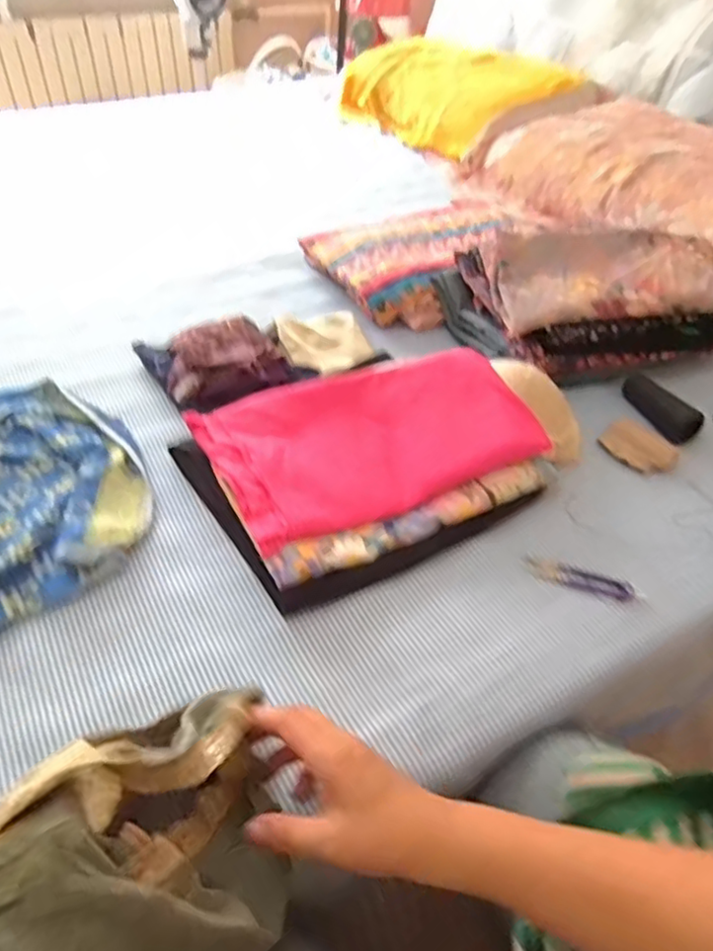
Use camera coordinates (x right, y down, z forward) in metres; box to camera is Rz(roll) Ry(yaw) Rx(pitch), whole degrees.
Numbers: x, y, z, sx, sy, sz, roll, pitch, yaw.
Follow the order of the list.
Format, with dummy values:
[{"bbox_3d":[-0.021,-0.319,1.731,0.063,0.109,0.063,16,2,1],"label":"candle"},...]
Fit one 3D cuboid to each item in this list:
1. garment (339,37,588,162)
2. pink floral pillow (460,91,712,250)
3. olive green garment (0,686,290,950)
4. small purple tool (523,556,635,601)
[{"bbox_3d":[0.202,-0.885,1.489,0.316,0.140,0.546,-23,49,-23],"label":"garment"},{"bbox_3d":[0.538,-0.491,1.120,0.430,0.130,0.688,-19,48,-20],"label":"pink floral pillow"},{"bbox_3d":[-0.112,0.218,0.351,0.117,0.137,0.190,33,52,28],"label":"olive green garment"},{"bbox_3d":[0.212,0.098,0.618,0.099,0.006,0.025,15,45,13],"label":"small purple tool"}]

